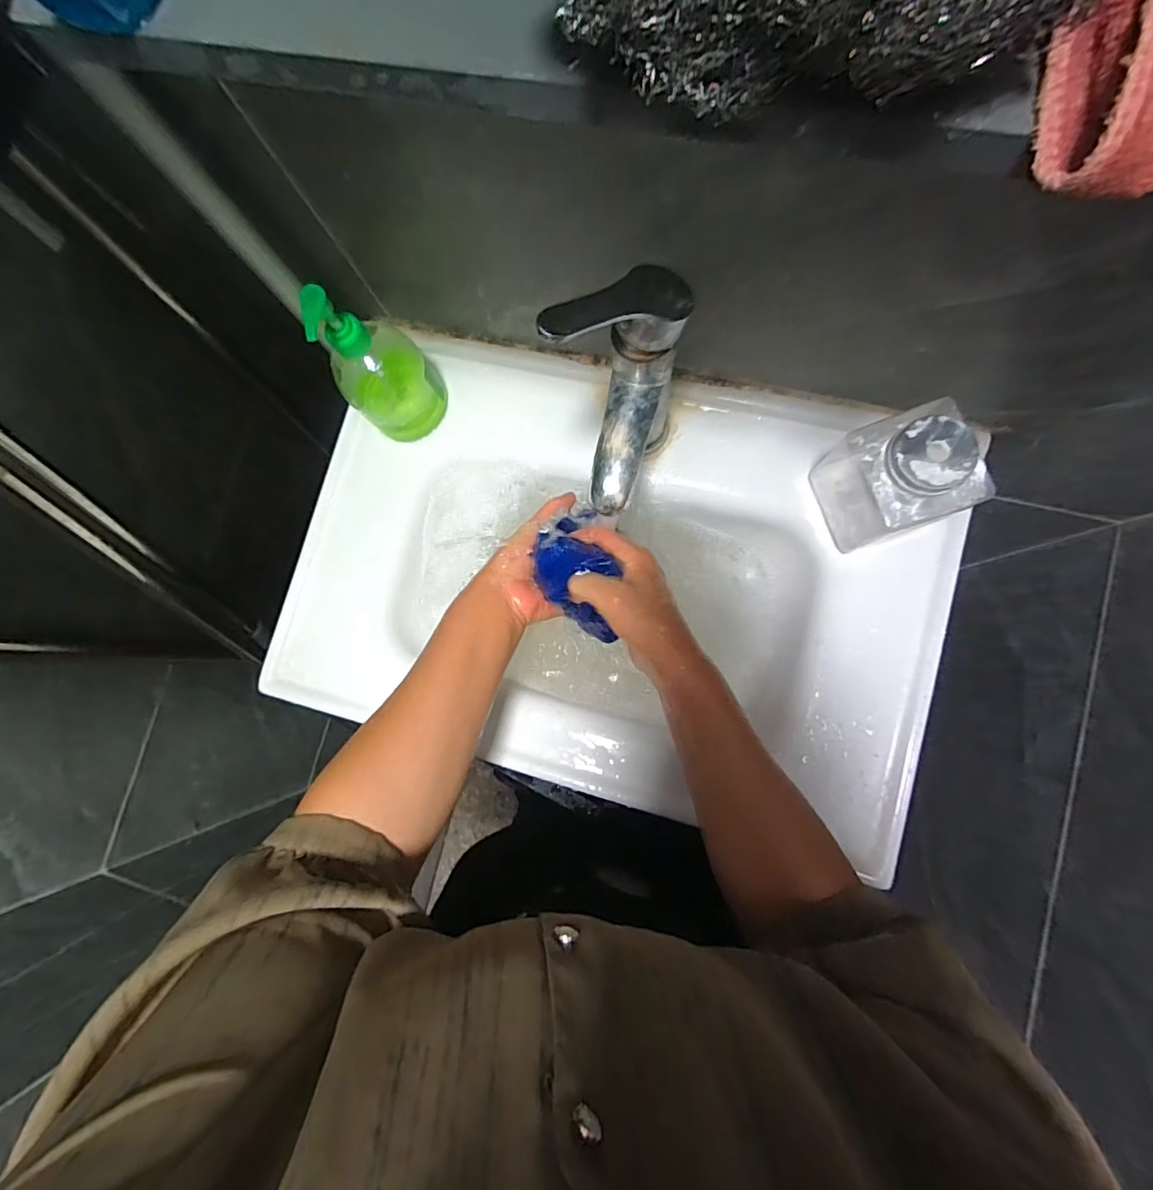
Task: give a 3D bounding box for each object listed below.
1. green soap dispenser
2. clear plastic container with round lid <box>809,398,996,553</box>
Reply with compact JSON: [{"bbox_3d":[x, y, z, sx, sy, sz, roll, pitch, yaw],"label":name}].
[{"bbox_3d":[-0.177,-0.204,0.459,0.083,0.171,0.063,-37,80,1],"label":"green soap dispenser"},{"bbox_3d":[0.247,-0.092,0.402,0.075,0.114,0.090,-19,81,4],"label":"clear plastic container with round lid"}]

